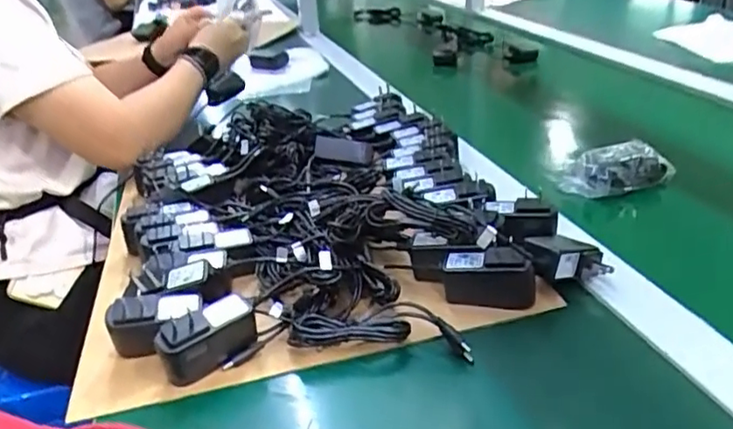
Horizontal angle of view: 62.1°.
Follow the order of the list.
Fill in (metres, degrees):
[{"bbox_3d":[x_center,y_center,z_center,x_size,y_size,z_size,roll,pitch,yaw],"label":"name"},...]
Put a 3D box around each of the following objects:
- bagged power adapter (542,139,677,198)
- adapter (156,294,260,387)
[{"bbox_3d":[0.271,-0.050,0.674,0.120,0.037,0.063,-10,29,-9],"label":"bagged power adapter"},{"bbox_3d":[-0.117,0.092,0.452,0.069,0.044,0.024,-23,33,-29],"label":"adapter"}]

